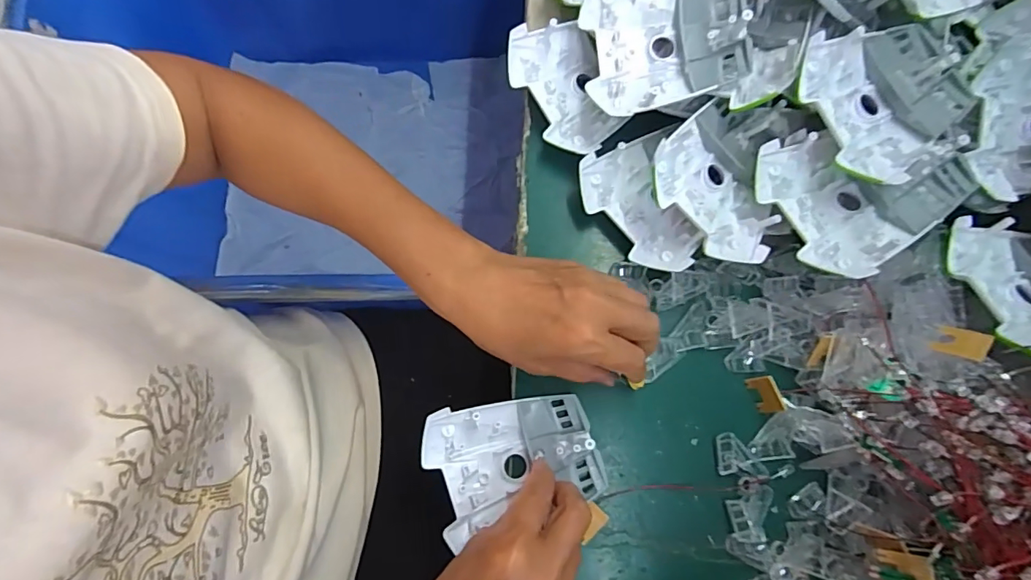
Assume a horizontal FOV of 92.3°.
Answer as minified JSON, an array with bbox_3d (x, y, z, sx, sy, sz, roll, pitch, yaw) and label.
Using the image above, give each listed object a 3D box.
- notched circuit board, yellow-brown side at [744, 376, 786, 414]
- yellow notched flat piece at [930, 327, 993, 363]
[{"bbox_3d":[0.172,0.072,0.340,0.006,0.023,0.026,-14,77,-29],"label":"notched circuit board, yellow-brown side"},{"bbox_3d":[0.270,0.032,0.300,0.021,0.025,0.004,-43,126,-21],"label":"yellow notched flat piece"}]

